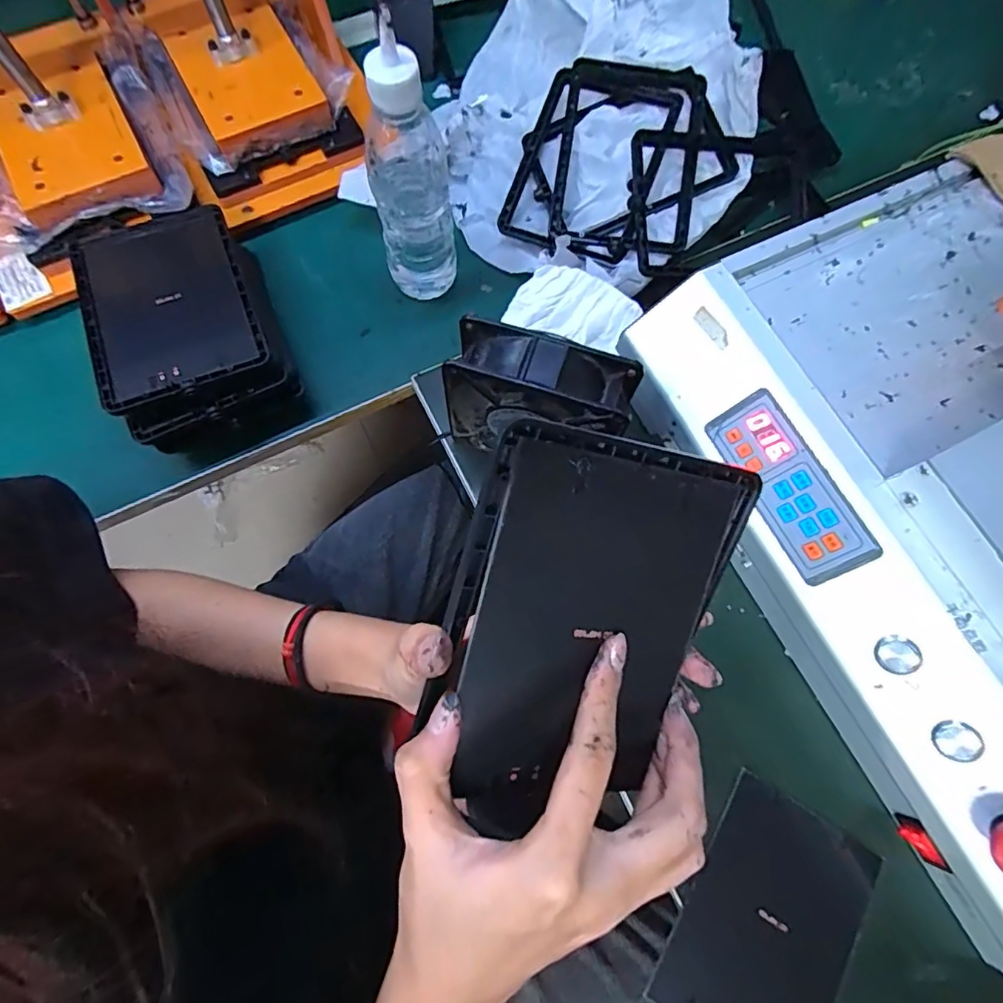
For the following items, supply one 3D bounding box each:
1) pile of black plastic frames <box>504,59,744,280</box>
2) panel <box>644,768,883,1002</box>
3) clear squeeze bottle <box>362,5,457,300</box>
[{"bbox_3d":[0.103,-0.285,0.472,0.178,0.062,0.184,16,73,4],"label":"pile of black plastic frames"},{"bbox_3d":[0.172,0.270,0.343,0.107,0.007,0.147,29,74,7],"label":"panel"},{"bbox_3d":[-0.068,-0.230,0.401,0.060,0.183,0.051,-5,73,-3],"label":"clear squeeze bottle"}]

